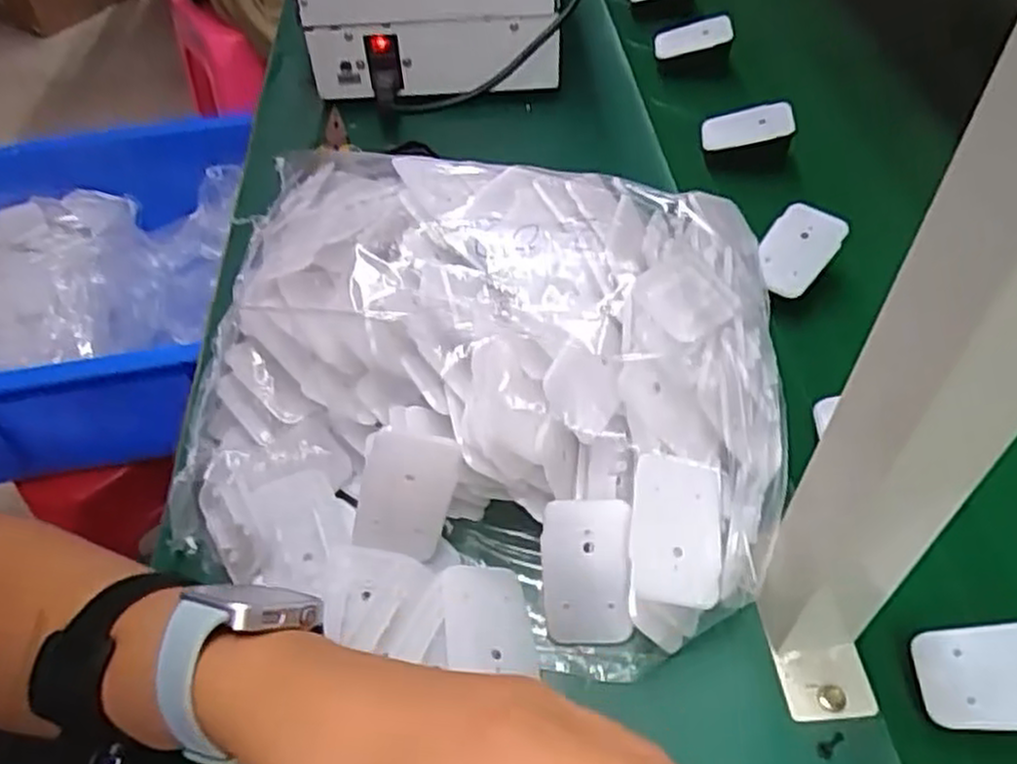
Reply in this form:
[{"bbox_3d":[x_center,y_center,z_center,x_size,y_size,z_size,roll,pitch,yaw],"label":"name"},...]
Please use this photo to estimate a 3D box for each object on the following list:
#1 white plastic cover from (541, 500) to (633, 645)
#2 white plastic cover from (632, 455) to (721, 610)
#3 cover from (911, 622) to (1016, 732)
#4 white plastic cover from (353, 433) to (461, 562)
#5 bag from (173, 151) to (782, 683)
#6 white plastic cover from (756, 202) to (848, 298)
[{"bbox_3d":[0.037,0.091,0.373,0.041,0.004,0.067,-1,92,5],"label":"white plastic cover"},{"bbox_3d":[0.078,0.069,0.360,0.041,0.004,0.066,8,70,-4],"label":"white plastic cover"},{"bbox_3d":[0.214,0.126,0.335,0.068,0.004,0.043,-11,53,22],"label":"cover"},{"bbox_3d":[-0.052,0.055,0.387,0.043,0.062,0.006,13,14,-1],"label":"white plastic cover"},{"bbox_3d":[-0.018,-0.012,0.421,0.314,0.100,0.303,7,51,7],"label":"bag"},{"bbox_3d":[0.190,-0.087,0.517,0.043,0.011,0.061,37,90,20],"label":"white plastic cover"}]

